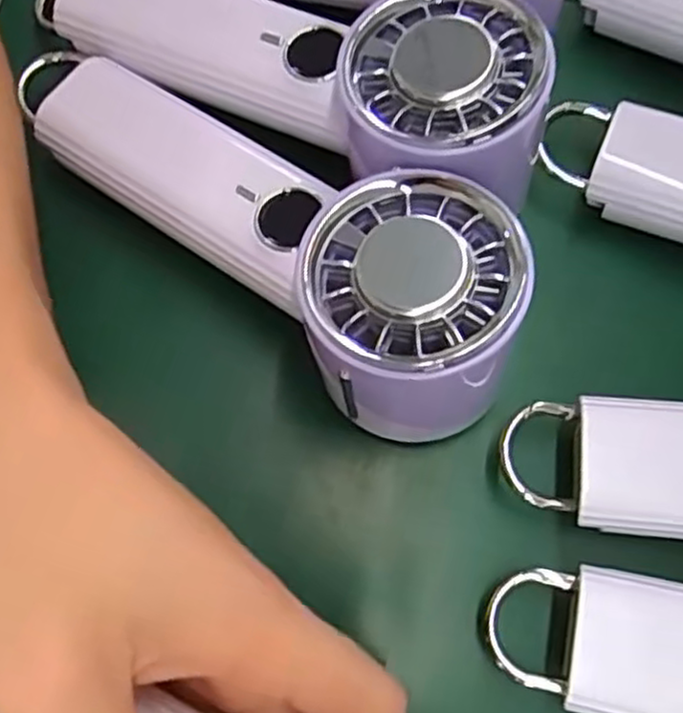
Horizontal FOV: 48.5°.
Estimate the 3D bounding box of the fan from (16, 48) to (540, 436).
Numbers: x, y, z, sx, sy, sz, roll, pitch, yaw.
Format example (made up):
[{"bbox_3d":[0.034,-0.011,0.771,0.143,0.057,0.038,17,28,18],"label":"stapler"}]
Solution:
[{"bbox_3d":[-0.029,-0.045,0.250,0.194,0.063,0.065,33,74,21],"label":"fan"}]

